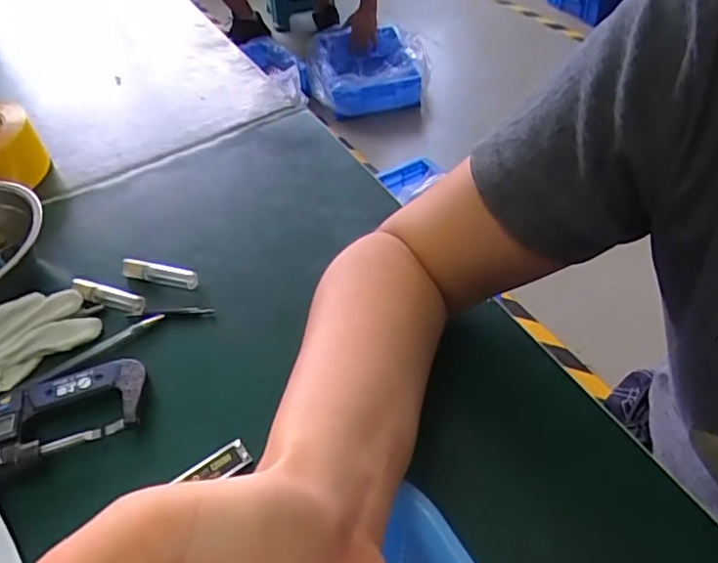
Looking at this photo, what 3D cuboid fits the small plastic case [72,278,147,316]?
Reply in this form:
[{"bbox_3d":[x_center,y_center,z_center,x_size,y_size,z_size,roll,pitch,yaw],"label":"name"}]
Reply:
[{"bbox_3d":[-0.180,0.009,0.415,0.057,0.010,0.013,12,50,17],"label":"small plastic case"}]

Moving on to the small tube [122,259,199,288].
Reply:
[{"bbox_3d":[-0.147,-0.007,0.430,0.060,0.011,0.012,7,48,13],"label":"small tube"}]

